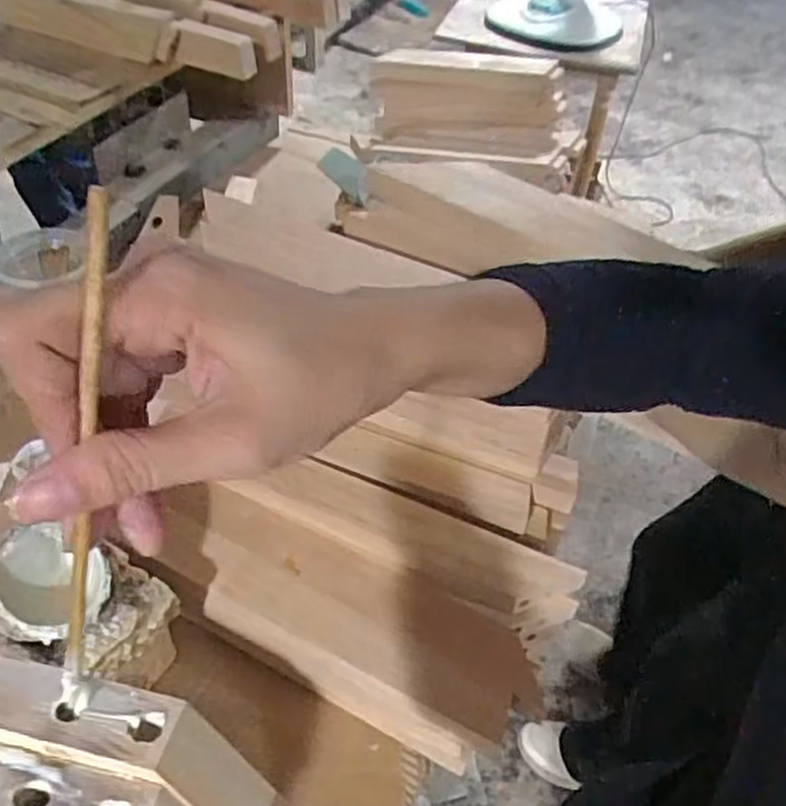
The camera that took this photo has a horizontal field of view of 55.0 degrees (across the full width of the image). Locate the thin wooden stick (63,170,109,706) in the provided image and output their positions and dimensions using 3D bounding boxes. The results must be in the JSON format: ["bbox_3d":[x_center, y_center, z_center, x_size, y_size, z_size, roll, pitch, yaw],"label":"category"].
[{"bbox_3d":[-0.090,0.027,0.222,0.006,0.185,0.006,-8,37,-37],"label":"thin wooden stick"}]

